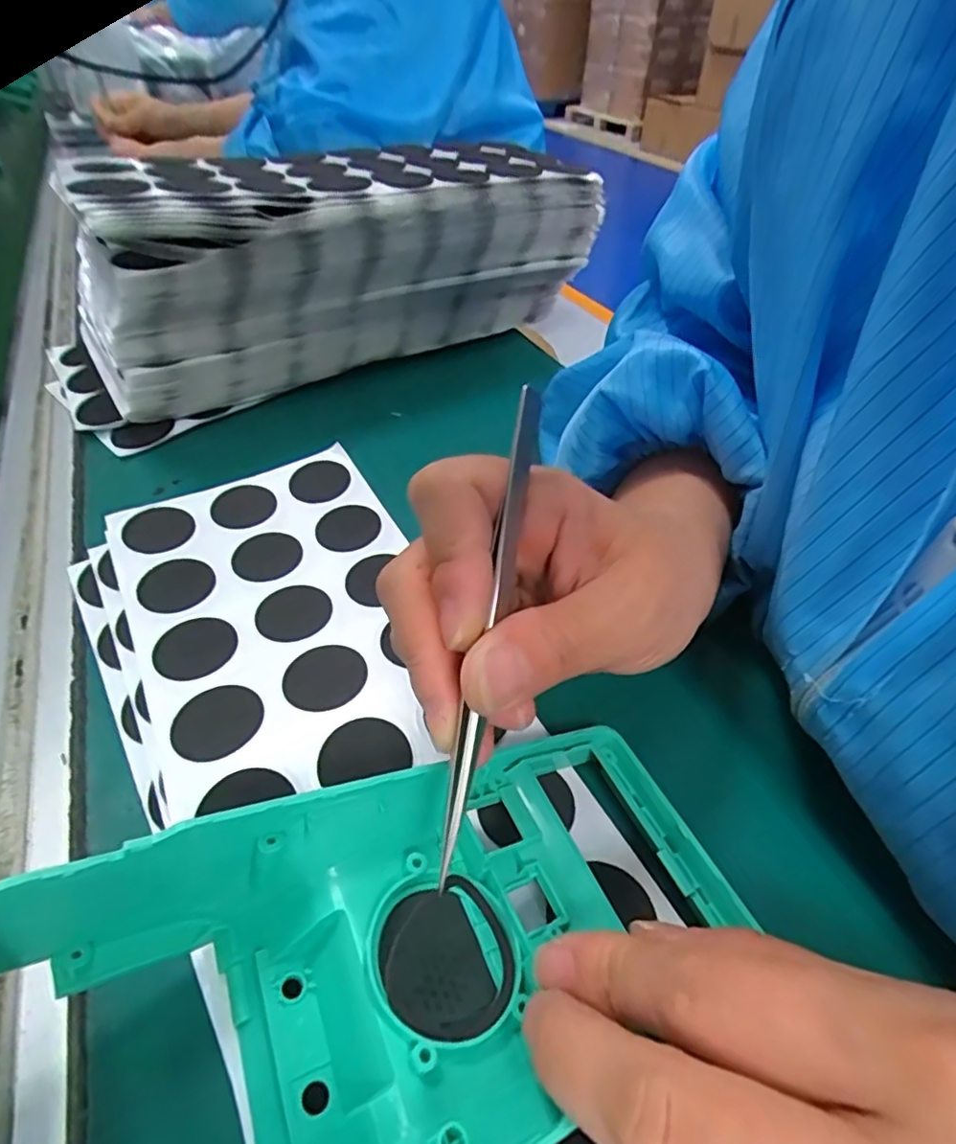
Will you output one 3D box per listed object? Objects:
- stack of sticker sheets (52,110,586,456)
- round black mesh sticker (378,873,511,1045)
[{"bbox_3d":[-0.092,-0.192,0.369,0.334,0.109,0.127,-22,49,-21],"label":"stack of sticker sheets"},{"bbox_3d":[-0.007,0.093,0.144,0.032,0.005,0.032,14,36,-11],"label":"round black mesh sticker"}]

